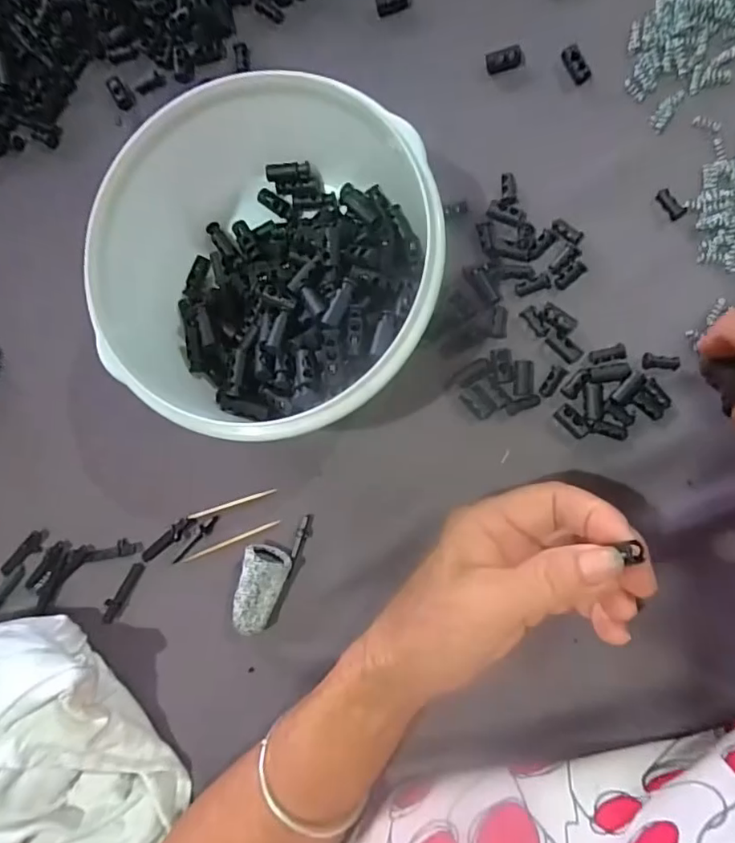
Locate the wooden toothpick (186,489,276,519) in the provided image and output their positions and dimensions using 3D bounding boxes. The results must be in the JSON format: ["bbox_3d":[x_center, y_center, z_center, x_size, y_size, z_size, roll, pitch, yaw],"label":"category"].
[{"bbox_3d":[-0.077,0.047,0.311,0.054,0.004,0.004,-19,84,8],"label":"wooden toothpick"}]

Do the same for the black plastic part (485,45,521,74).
[{"bbox_3d":[0.075,-0.199,0.301,0.018,0.005,0.011,-7,86,9],"label":"black plastic part"}]

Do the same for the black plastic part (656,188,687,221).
[{"bbox_3d":[0.156,-0.112,0.282,0.008,0.004,0.017,-32,83,7],"label":"black plastic part"}]

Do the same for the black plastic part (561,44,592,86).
[{"bbox_3d":[0.112,-0.191,0.293,0.011,0.006,0.020,-24,84,8],"label":"black plastic part"}]

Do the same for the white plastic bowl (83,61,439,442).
[{"bbox_3d":[-0.045,-0.074,0.276,0.144,0.077,0.158,0,87,10],"label":"white plastic bowl"}]

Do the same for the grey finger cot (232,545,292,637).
[{"bbox_3d":[-0.057,0.092,0.298,0.022,0.023,0.045,15,90,10],"label":"grey finger cot"}]

